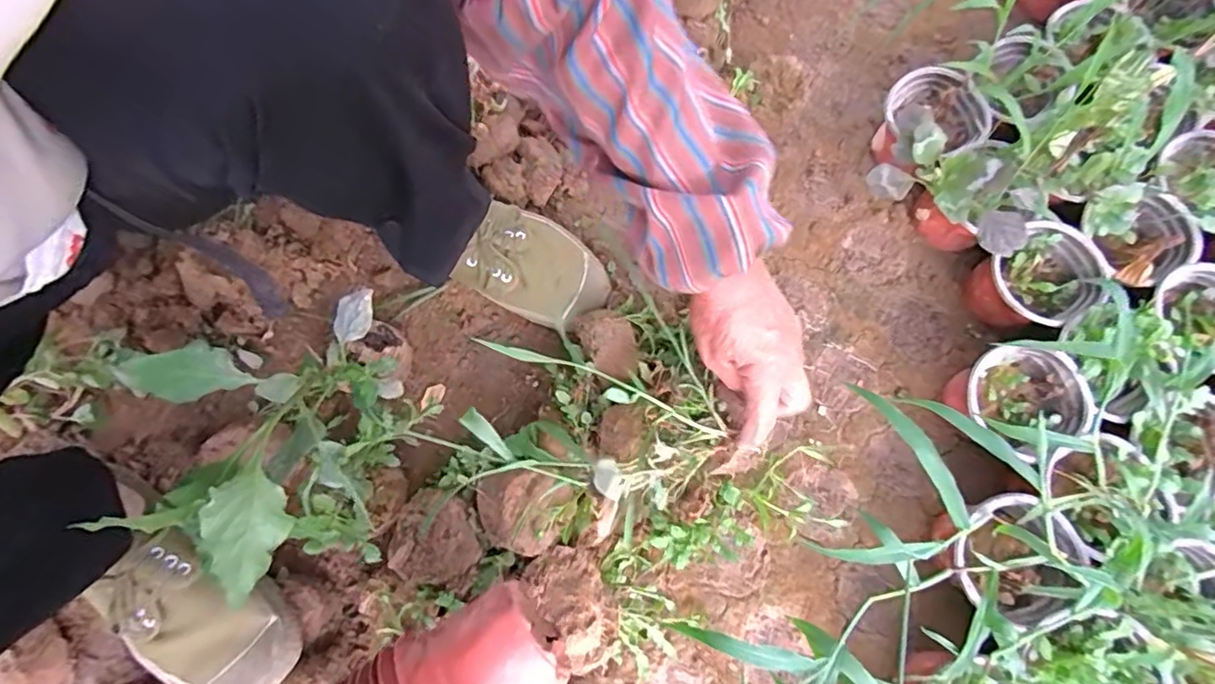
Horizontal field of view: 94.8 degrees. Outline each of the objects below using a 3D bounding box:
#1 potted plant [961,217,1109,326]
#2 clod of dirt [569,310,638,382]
[{"bbox_3d":[0.392,-0.056,0.521,0.094,0.082,0.080,-37,79,-9],"label":"potted plant"},{"bbox_3d":[0.000,0.002,0.495,0.046,0.034,0.067,-29,76,-8],"label":"clod of dirt"}]

